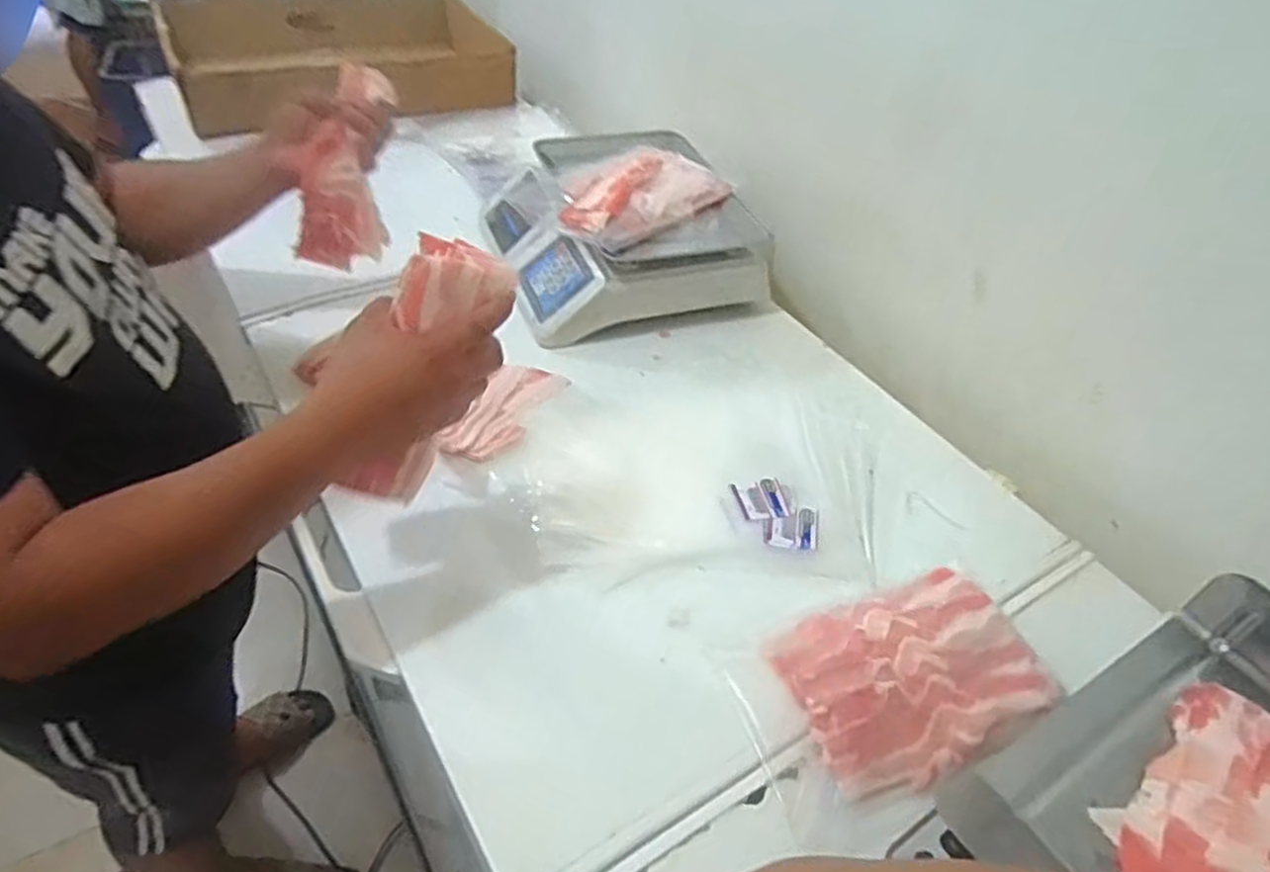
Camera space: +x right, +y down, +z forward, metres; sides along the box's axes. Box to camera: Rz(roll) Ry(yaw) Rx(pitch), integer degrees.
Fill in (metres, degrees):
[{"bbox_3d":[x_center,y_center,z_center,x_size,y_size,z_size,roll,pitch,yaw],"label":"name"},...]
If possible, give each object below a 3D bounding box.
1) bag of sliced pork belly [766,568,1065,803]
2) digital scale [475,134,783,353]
[{"bbox_3d":[0.240,0.206,0.659,0.222,0.039,0.158,-17,49,-22],"label":"bag of sliced pork belly"},{"bbox_3d":[-0.023,-0.295,1.061,0.323,0.119,0.340,-12,48,-18],"label":"digital scale"}]

